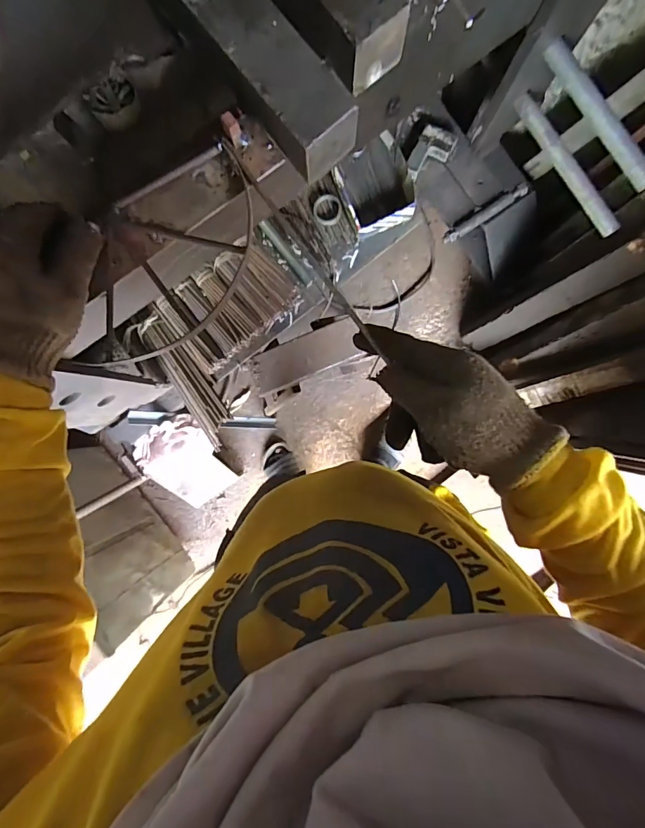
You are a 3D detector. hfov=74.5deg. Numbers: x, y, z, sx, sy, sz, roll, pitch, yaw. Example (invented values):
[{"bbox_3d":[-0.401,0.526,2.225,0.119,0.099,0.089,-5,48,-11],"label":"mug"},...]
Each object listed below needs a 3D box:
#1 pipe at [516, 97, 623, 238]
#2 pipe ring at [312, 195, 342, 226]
[{"bbox_3d":[0.387,-0.394,0.670,0.031,0.031,0.256,-34,90,3],"label":"pipe"},{"bbox_3d":[0.011,-0.438,0.908,0.061,0.014,0.066,0,92,2],"label":"pipe ring"}]

